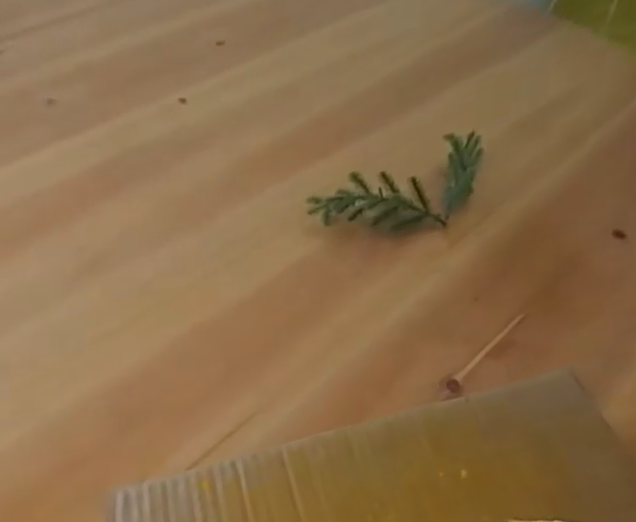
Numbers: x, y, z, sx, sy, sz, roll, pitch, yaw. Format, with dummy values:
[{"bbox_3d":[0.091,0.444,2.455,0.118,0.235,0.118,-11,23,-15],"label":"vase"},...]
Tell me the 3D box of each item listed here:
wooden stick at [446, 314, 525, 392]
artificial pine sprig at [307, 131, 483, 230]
[{"bbox_3d":[0.129,0.065,0.459,0.100,0.007,0.010,-36,53,-29],"label":"wooden stick"},{"bbox_3d":[0.086,-0.063,0.561,0.179,0.042,0.065,-20,47,-17],"label":"artificial pine sprig"}]

